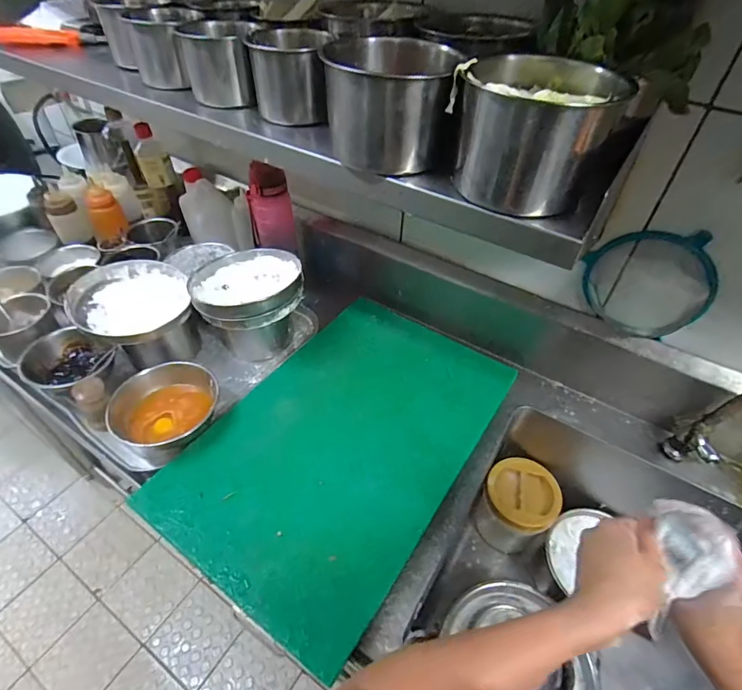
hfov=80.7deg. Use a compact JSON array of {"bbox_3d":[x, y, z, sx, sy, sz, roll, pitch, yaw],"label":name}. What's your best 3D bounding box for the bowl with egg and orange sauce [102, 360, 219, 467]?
[{"bbox_3d":[-0.335,0.107,0.728,0.146,0.090,0.163,29,51,23],"label":"bowl with egg and orange sauce"}]

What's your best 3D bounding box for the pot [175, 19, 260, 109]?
[{"bbox_3d":[-0.209,-0.398,0.617,0.099,0.084,0.083,-13,48,-15],"label":"pot"}]

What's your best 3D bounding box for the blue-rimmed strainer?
[{"bbox_3d":[0.421,-0.097,0.670,0.169,0.155,0.046,31,52,25],"label":"blue-rimmed strainer"}]

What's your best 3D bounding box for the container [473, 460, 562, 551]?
[{"bbox_3d":[0.293,0.330,0.890,0.133,0.155,0.136,1,46,-1],"label":"container"}]

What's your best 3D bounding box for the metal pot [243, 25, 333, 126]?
[{"bbox_3d":[-0.107,-0.364,0.586,0.100,0.089,0.108,-10,47,-12],"label":"metal pot"}]

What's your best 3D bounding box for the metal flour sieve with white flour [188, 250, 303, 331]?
[{"bbox_3d":[-0.230,-0.107,0.818,0.194,0.050,0.185,-7,46,-9],"label":"metal flour sieve with white flour"}]

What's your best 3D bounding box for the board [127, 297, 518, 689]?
[{"bbox_3d":[-0.029,0.134,0.733,0.366,0.026,0.583,29,50,21],"label":"board"}]

